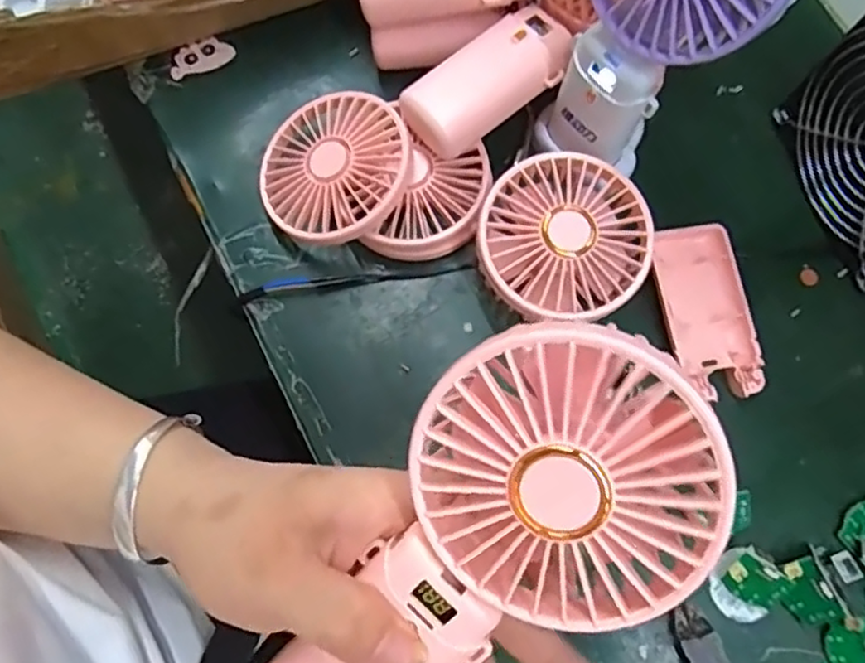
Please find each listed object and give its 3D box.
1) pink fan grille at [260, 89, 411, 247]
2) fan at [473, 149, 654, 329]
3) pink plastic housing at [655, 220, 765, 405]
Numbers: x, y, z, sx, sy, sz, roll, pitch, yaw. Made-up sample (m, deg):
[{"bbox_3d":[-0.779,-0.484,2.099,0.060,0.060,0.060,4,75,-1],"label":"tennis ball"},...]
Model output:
[{"bbox_3d":[-0.054,-0.090,0.367,0.085,0.019,0.085,-4,75,14],"label":"pink fan grille"},{"bbox_3d":[0.067,-0.047,0.347,0.086,0.036,0.088,0,75,-1],"label":"fan"},{"bbox_3d":[0.147,-0.011,0.363,0.044,0.017,0.095,-8,75,-4],"label":"pink plastic housing"}]

